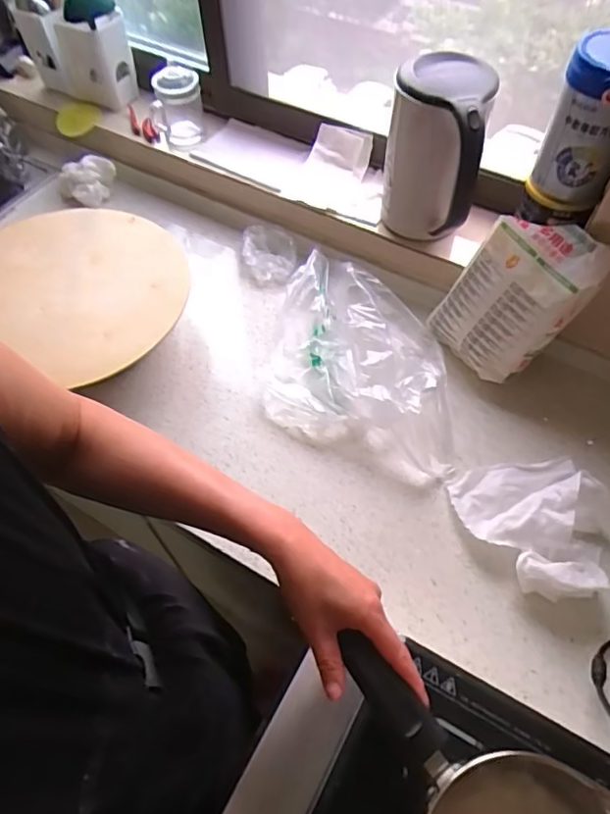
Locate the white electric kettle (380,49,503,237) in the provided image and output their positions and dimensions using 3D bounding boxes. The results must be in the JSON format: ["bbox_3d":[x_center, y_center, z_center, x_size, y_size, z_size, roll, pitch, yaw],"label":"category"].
[{"bbox_3d":[0.187,-0.369,0.811,0.127,0.230,0.143,6,59,6],"label":"white electric kettle"}]

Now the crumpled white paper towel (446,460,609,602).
[{"bbox_3d":[0.298,0.144,0.702,0.186,0.065,0.181,-3,58,1],"label":"crumpled white paper towel"}]

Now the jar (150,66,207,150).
[{"bbox_3d":[-0.228,-0.557,1.005,0.080,0.105,0.080,-1,58,2],"label":"jar"}]

